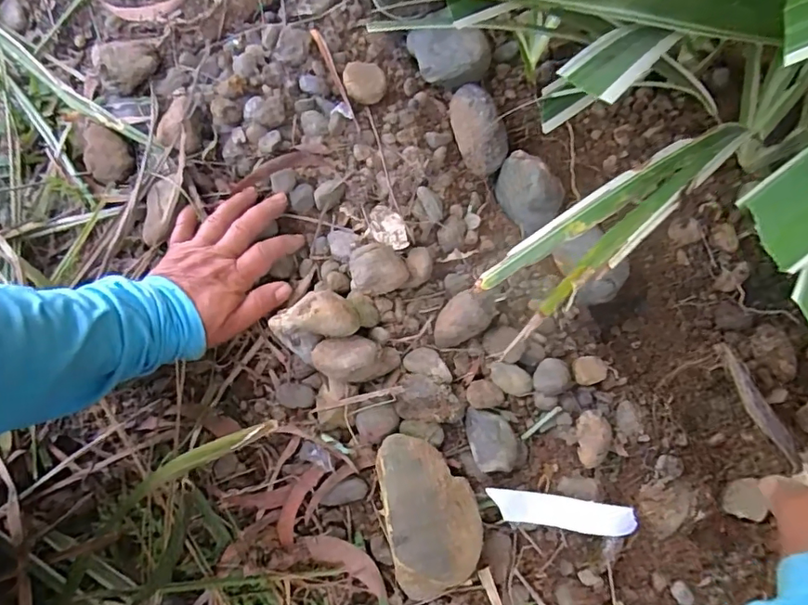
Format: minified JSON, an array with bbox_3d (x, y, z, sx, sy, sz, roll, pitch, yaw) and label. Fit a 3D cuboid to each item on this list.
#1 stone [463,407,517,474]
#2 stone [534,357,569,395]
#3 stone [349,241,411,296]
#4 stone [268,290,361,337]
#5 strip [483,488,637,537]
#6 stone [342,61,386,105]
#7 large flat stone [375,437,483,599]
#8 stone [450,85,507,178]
[{"bbox_3d":[0.071,0.113,0.437,0.036,0.026,0.052,-15,79,-2],"label":"stone"},{"bbox_3d":[0.126,0.062,0.447,0.030,0.016,0.031,0,78,1],"label":"stone"},{"bbox_3d":[-0.022,-0.029,0.460,0.049,0.032,0.046,-11,78,-1],"label":"stone"},{"bbox_3d":[-0.077,0.010,0.433,0.075,0.028,0.034,-4,78,17],"label":"stone"},{"bbox_3d":[0.128,0.171,0.430,0.116,0.004,0.024,6,75,5],"label":"strip"},{"bbox_3d":[-0.038,-0.214,0.516,0.039,0.024,0.045,-10,78,-1],"label":"stone"},{"bbox_3d":[0.021,0.160,0.413,0.067,0.052,0.112,-12,78,-1],"label":"large flat stone"},{"bbox_3d":[0.069,-0.169,0.502,0.037,0.042,0.081,-21,79,-3],"label":"stone"}]

